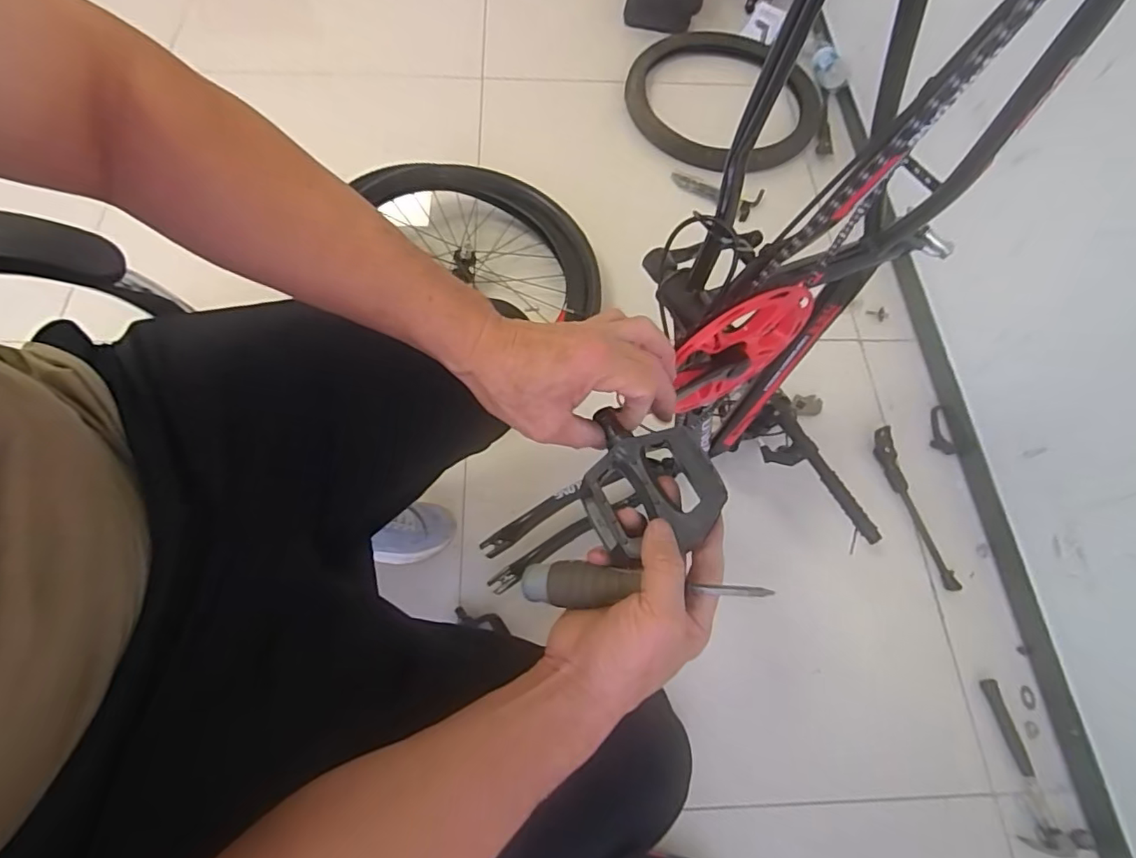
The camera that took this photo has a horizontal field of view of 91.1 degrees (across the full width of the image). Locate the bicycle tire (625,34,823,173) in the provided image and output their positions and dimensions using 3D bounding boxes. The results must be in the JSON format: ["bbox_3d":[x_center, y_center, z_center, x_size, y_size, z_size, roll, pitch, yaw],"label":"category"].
[{"bbox_3d":[0.382,-0.816,1.369,0.480,0.059,0.454,1,65,-3],"label":"bicycle tire"}]

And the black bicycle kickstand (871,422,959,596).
[{"bbox_3d":[0.595,0.132,0.960,0.035,0.025,0.288,-11,67,-9],"label":"black bicycle kickstand"}]

